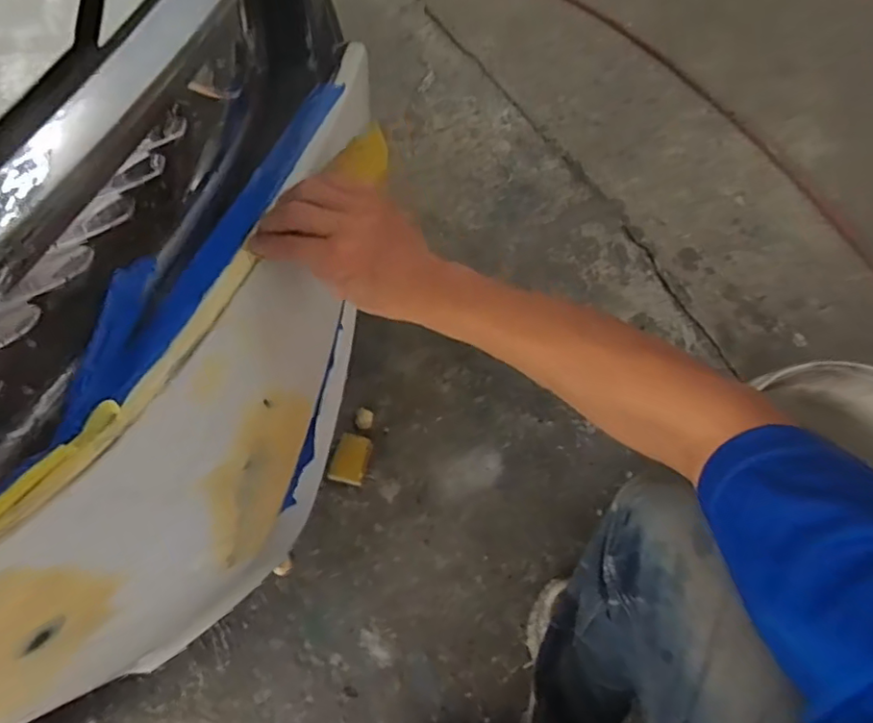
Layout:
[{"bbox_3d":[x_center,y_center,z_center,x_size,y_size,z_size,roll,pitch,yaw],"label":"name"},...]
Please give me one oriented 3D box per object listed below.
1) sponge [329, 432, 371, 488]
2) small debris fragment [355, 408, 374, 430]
[{"bbox_3d":[-0.144,0.164,0.962,0.056,0.020,0.081,12,68,3],"label":"sponge"},{"bbox_3d":[-0.125,0.100,0.996,0.030,0.011,0.038,6,69,1],"label":"small debris fragment"}]

